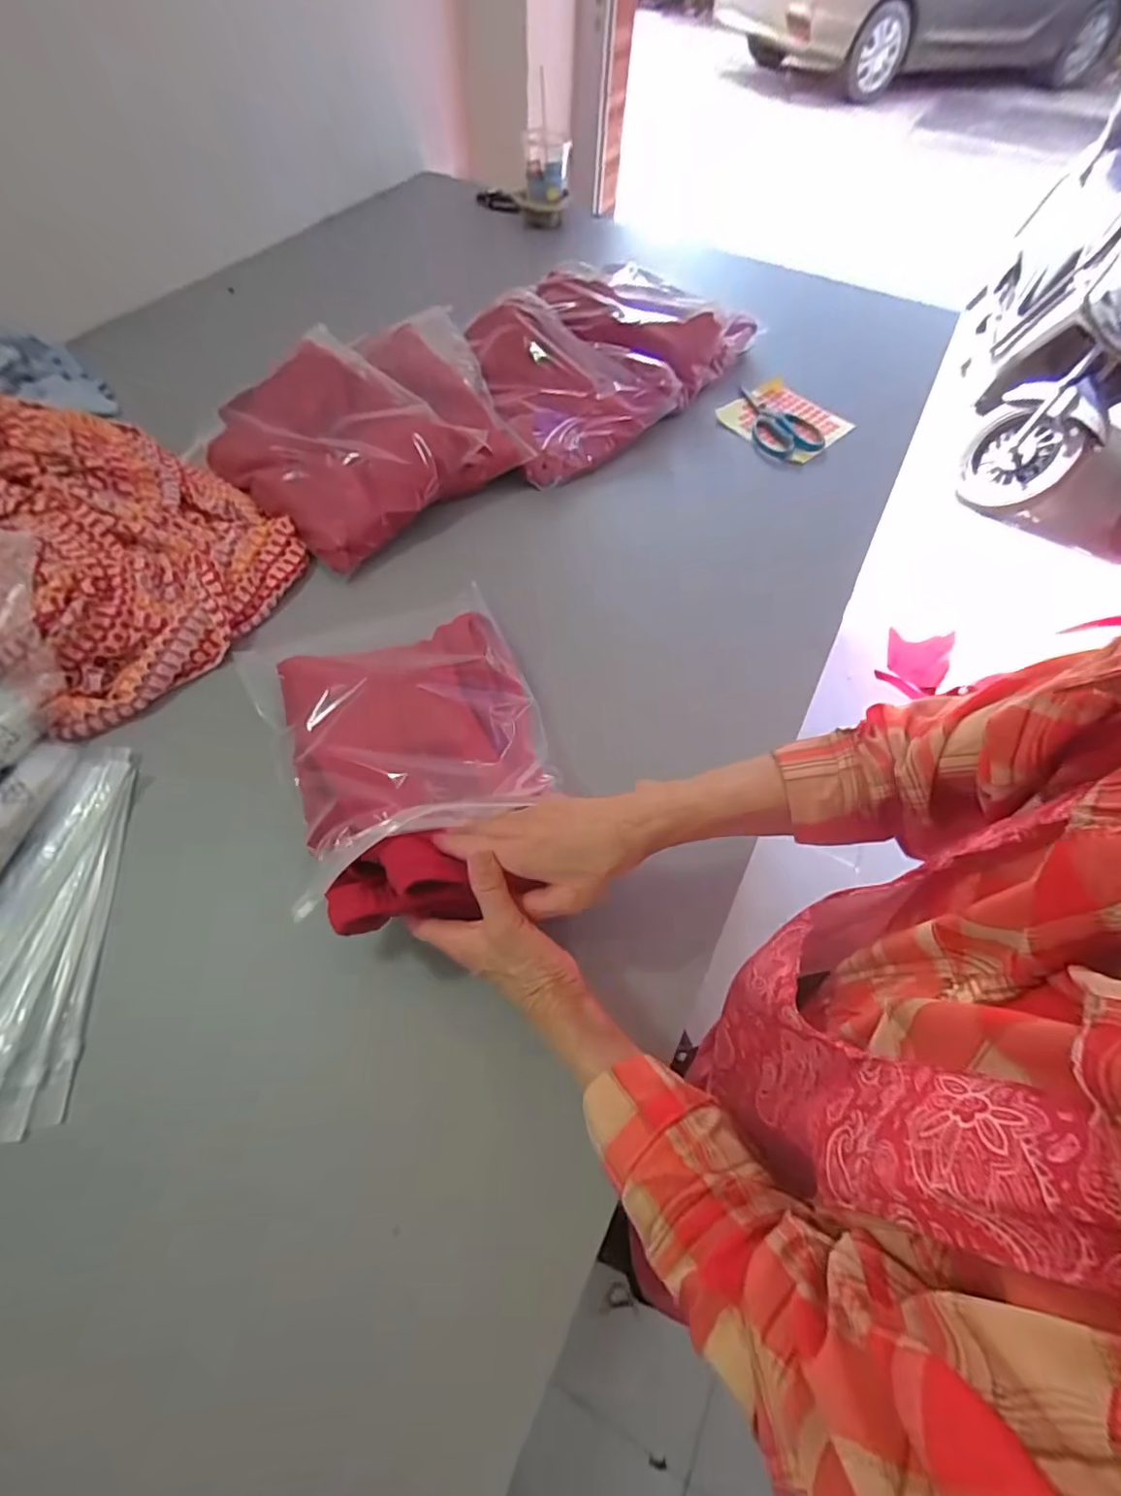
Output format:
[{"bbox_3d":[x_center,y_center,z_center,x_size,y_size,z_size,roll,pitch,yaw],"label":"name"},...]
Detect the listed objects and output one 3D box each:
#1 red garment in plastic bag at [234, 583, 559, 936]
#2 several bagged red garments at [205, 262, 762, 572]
[{"bbox_3d":[-0.131,-0.021,0.463,0.227,0.049,0.352,-16,48,-17],"label":"red garment in plastic bag"},{"bbox_3d":[-0.223,-0.398,0.676,0.359,0.080,0.277,-38,68,-21],"label":"several bagged red garments"}]

